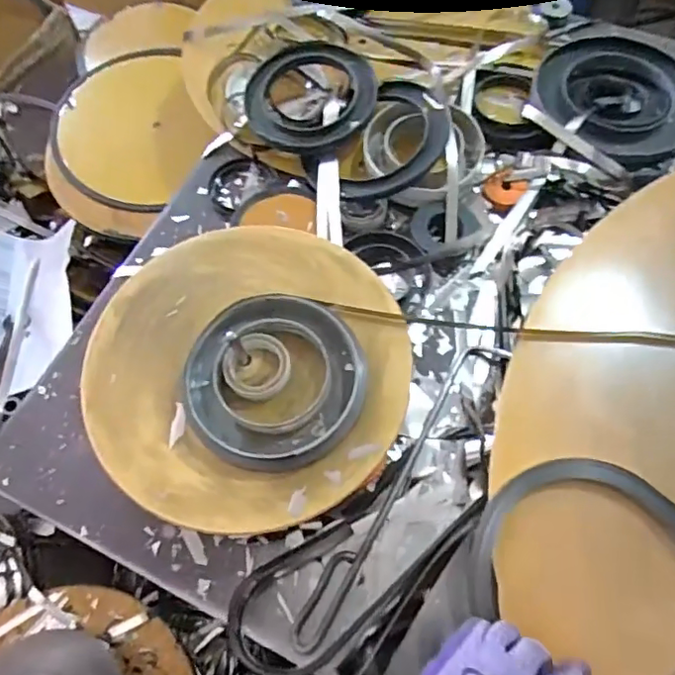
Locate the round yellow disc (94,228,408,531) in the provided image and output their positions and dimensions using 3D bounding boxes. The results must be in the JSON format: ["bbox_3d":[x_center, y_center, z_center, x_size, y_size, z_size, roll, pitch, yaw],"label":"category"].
[{"bbox_3d":[-0.083,0.018,0.500,0.280,0.034,0.273,-1,65,2],"label":"round yellow disc"}]

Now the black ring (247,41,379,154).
[{"bbox_3d":[-0.031,-0.283,0.667,0.153,0.018,0.138,8,84,10],"label":"black ring"}]

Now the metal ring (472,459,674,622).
[{"bbox_3d":[0.195,0.182,0.418,0.171,0.017,0.186,-1,65,2],"label":"metal ring"}]

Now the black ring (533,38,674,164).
[{"bbox_3d":[0.336,-0.292,0.680,0.177,0.040,0.177,-1,65,2],"label":"black ring"}]

